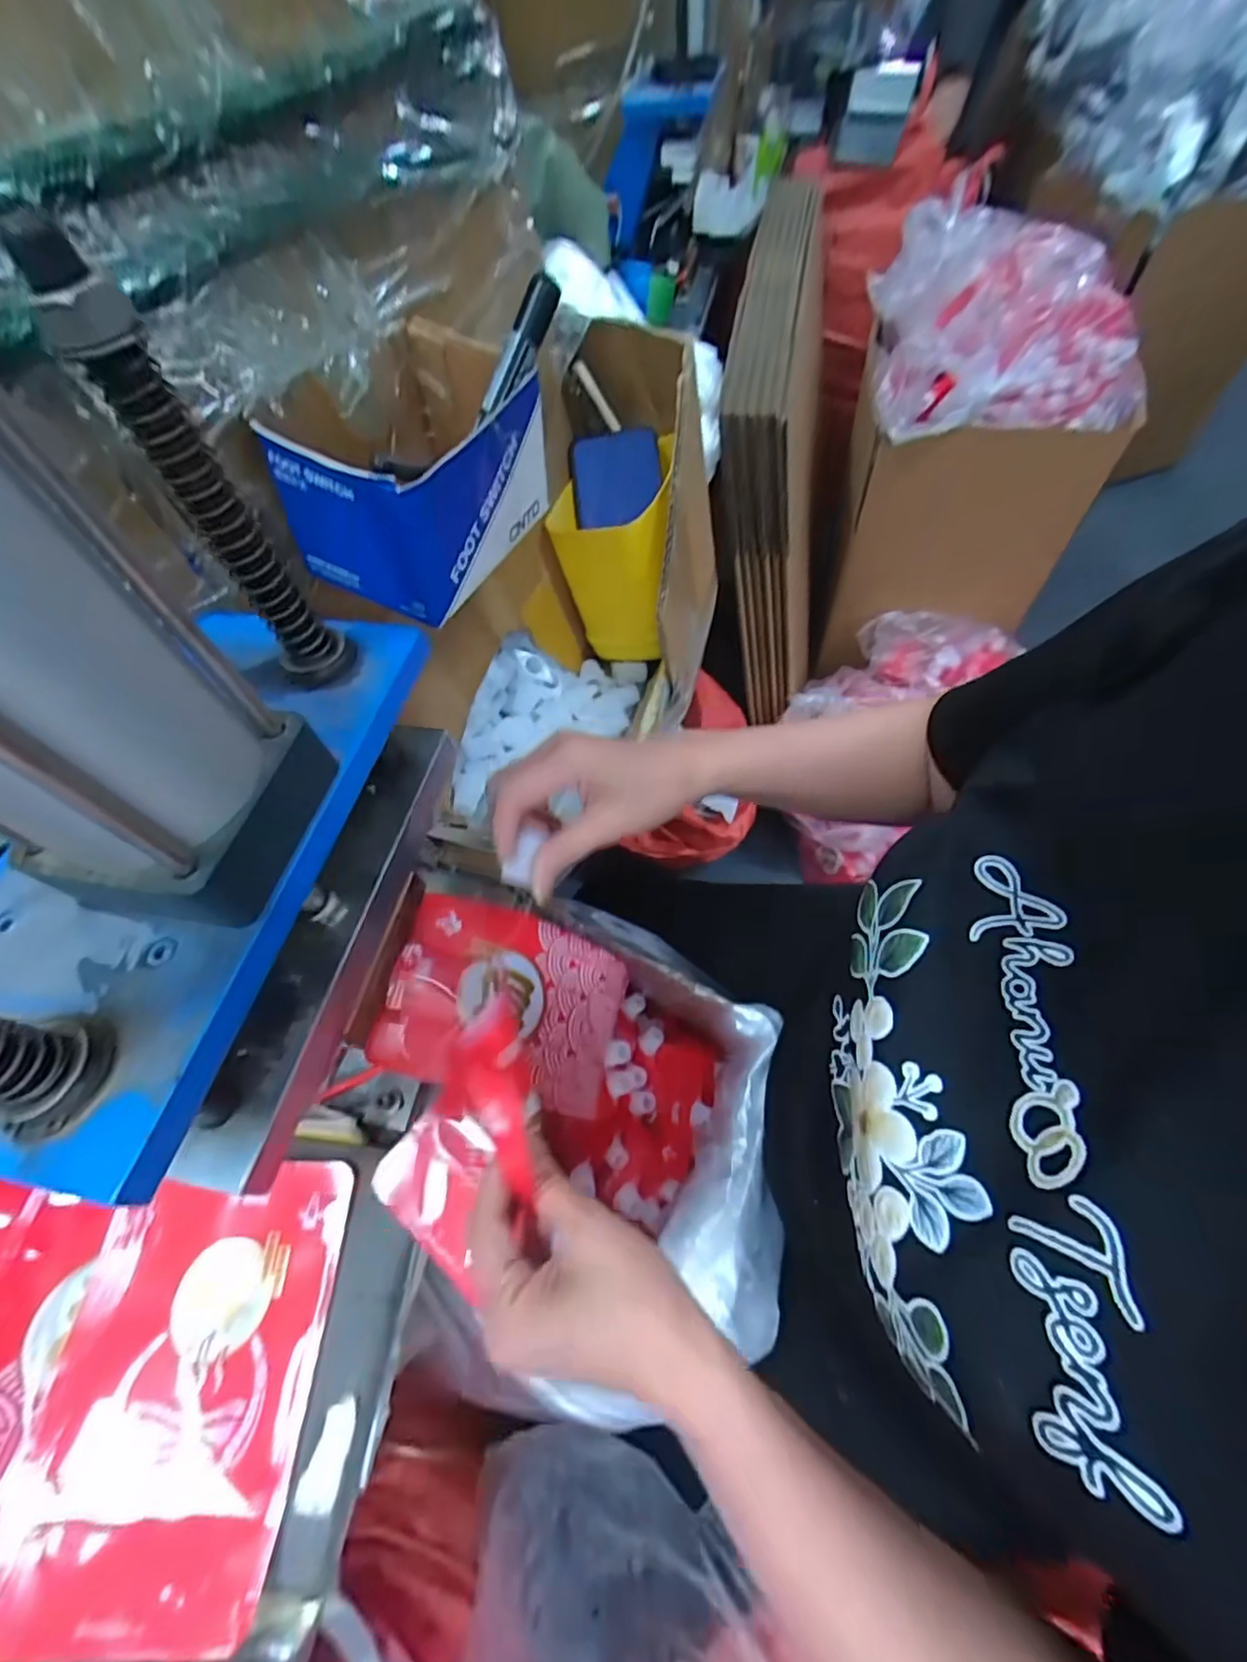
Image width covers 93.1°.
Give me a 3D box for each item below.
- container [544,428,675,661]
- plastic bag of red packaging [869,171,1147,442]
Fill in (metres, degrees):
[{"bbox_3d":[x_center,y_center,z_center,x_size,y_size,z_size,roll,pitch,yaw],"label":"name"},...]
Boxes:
[{"bbox_3d":[-0.004,-0.255,0.529,0.090,0.128,0.139,3,59,6],"label":"container"},{"bbox_3d":[0.642,-0.905,1.014,0.405,0.143,0.684,8,60,9],"label":"plastic bag of red packaging"}]

